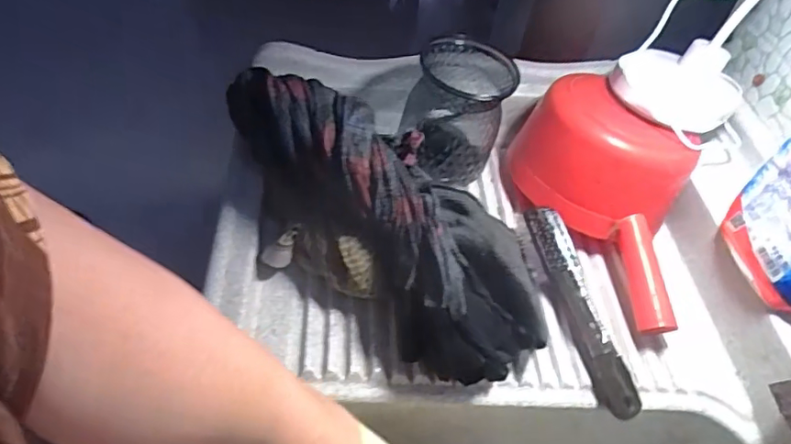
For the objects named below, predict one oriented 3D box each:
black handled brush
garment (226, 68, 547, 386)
[{"bbox_3d":[0.173,0.079,0.505,0.038,0.020,0.203,-10,65,-15],"label":"black handled brush"},{"bbox_3d":[-0.016,0.003,0.464,0.339,0.112,0.137,42,55,4],"label":"garment"}]

